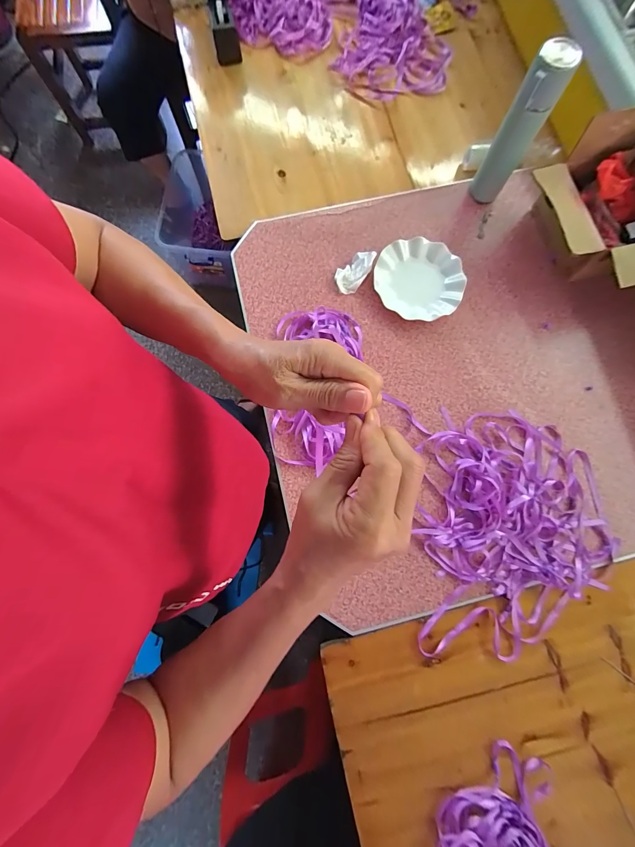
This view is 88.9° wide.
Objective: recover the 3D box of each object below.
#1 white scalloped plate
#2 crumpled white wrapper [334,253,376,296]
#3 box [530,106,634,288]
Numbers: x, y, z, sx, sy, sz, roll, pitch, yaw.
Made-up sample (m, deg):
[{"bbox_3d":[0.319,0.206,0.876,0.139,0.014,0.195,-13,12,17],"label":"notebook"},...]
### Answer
[{"bbox_3d":[0.212,-0.303,0.686,0.179,0.024,0.177,0,80,0],"label":"white scalloped plate"},{"bbox_3d":[0.078,-0.324,0.685,0.056,0.027,0.096,40,82,7],"label":"crumpled white wrapper"},{"bbox_3d":[0.565,-0.404,0.632,0.229,0.179,0.305,-15,80,-3],"label":"box"}]

